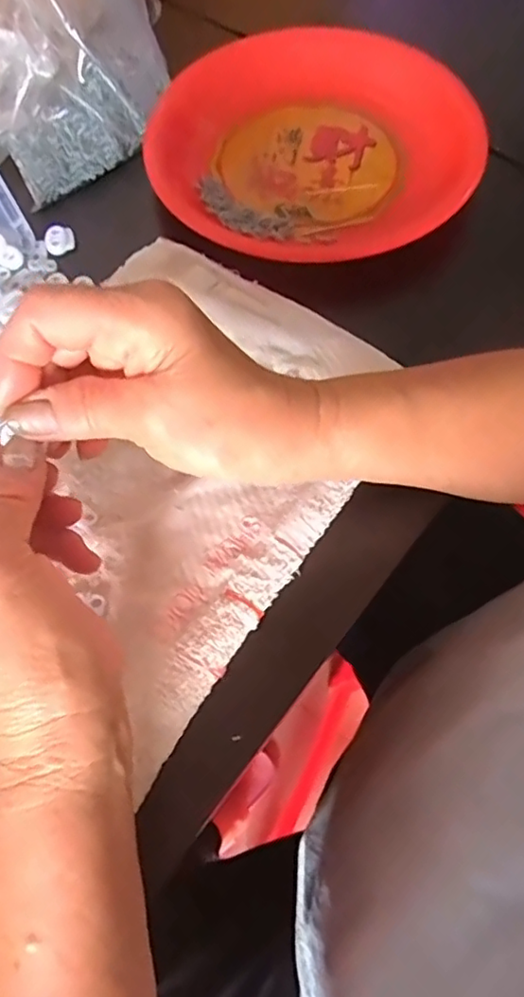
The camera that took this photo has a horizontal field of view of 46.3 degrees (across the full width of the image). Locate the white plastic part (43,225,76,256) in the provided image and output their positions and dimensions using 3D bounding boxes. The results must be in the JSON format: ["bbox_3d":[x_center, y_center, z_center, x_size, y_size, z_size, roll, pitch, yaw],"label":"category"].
[{"bbox_3d":[-0.139,-0.177,0.420,0.020,0.005,0.021,-1,66,2],"label":"white plastic part"}]

